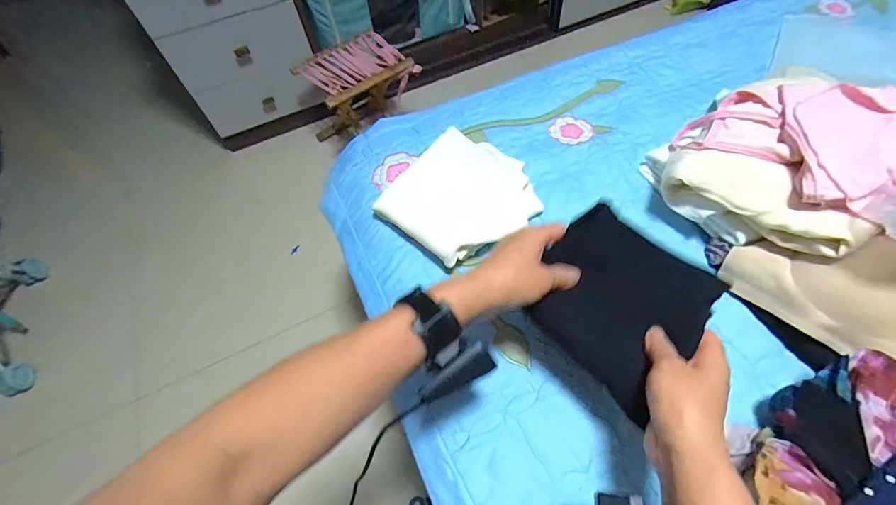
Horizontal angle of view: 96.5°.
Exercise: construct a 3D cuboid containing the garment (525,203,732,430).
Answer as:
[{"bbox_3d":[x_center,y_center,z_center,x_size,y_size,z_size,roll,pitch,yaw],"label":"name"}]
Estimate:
[{"bbox_3d":[0.165,0.048,0.395,0.142,0.023,0.158,-49,61,5],"label":"garment"}]

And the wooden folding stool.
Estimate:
[{"bbox_3d":[-0.280,-0.505,1.336,0.313,0.278,0.257,-36,61,-17],"label":"wooden folding stool"}]

